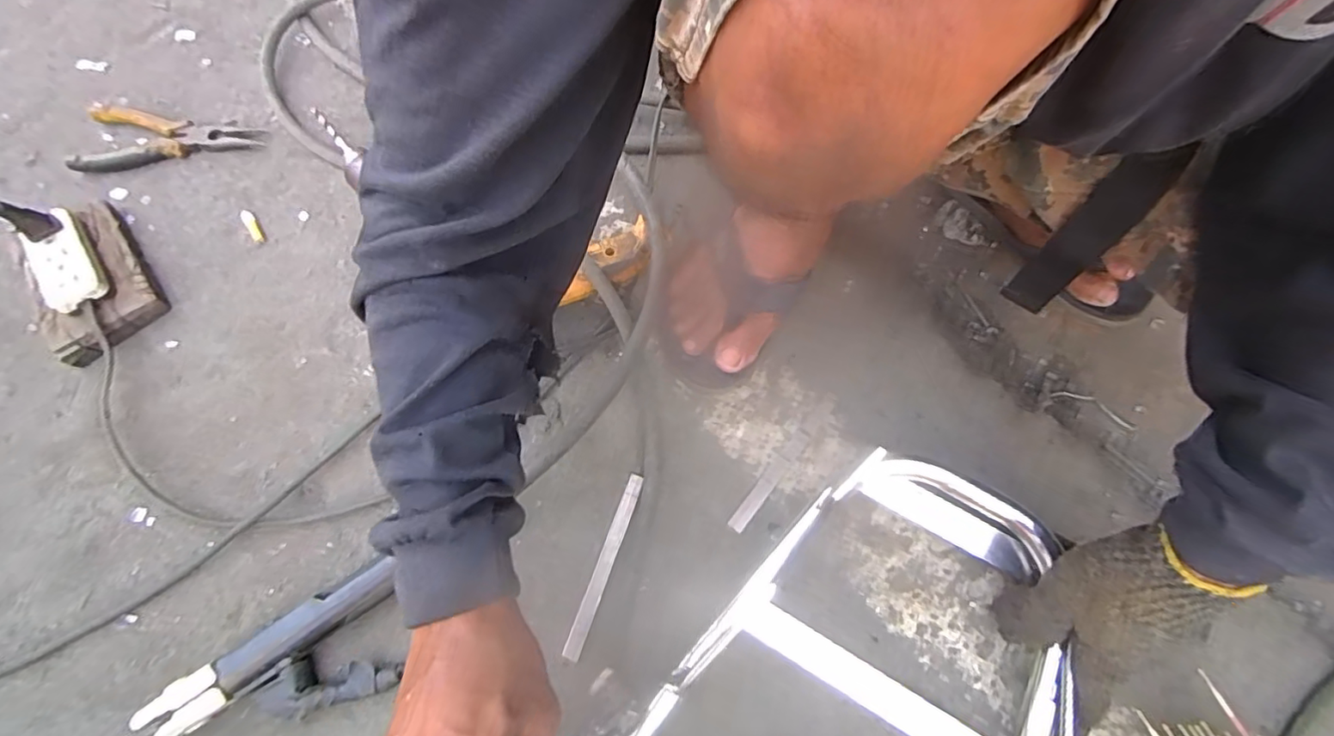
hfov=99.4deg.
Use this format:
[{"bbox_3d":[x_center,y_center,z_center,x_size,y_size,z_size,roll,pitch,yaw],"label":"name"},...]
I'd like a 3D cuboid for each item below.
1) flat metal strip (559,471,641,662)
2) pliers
[{"bbox_3d":[-0.049,0.152,0.445,0.013,0.007,0.142,18,71,7],"label":"flat metal strip"},{"bbox_3d":[-0.519,-0.253,0.595,0.185,0.017,0.091,-8,69,-2],"label":"pliers"}]

